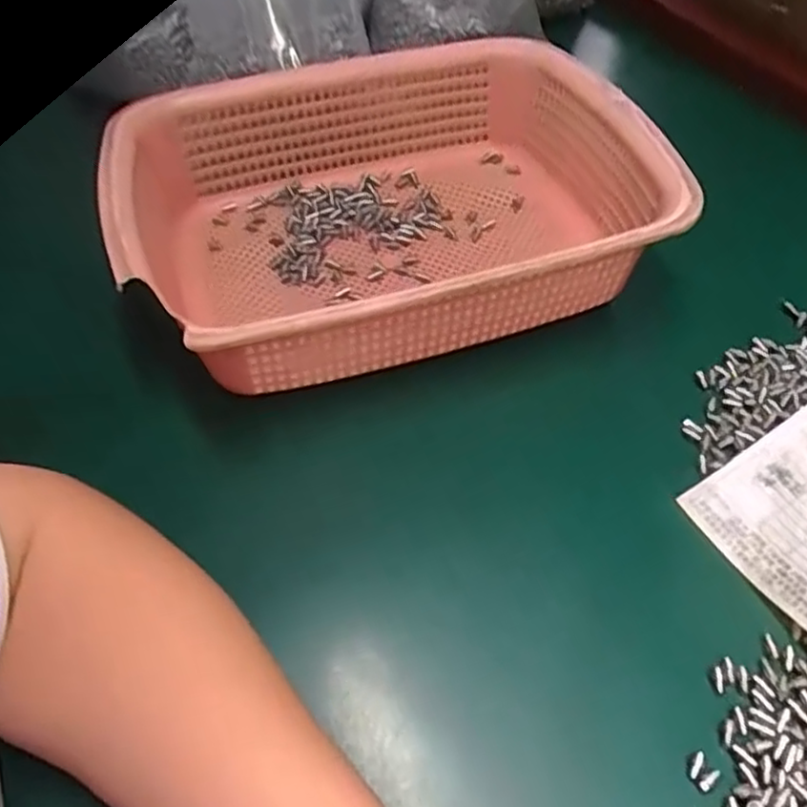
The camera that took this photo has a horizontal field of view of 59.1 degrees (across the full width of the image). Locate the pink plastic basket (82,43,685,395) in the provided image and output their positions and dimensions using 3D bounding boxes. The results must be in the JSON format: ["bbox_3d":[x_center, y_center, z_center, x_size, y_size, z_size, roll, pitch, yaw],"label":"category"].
[{"bbox_3d":[-0.012,-0.119,0.438,0.300,0.091,0.248,-16,54,-10],"label":"pink plastic basket"}]

